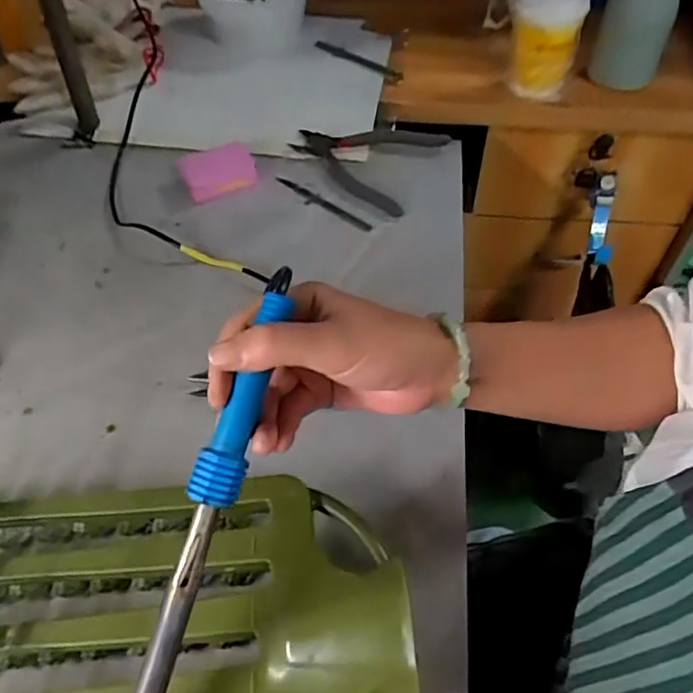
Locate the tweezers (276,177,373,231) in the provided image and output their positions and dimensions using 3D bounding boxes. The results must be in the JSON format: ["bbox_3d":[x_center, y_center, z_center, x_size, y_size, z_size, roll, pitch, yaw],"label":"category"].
[{"bbox_3d":[-0.029,-0.155,0.640,0.132,0.009,0.020,32,59,25],"label":"tweezers"}]

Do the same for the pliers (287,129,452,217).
[{"bbox_3d":[0.015,-0.220,0.675,0.166,0.016,0.135,23,55,19],"label":"pliers"}]

